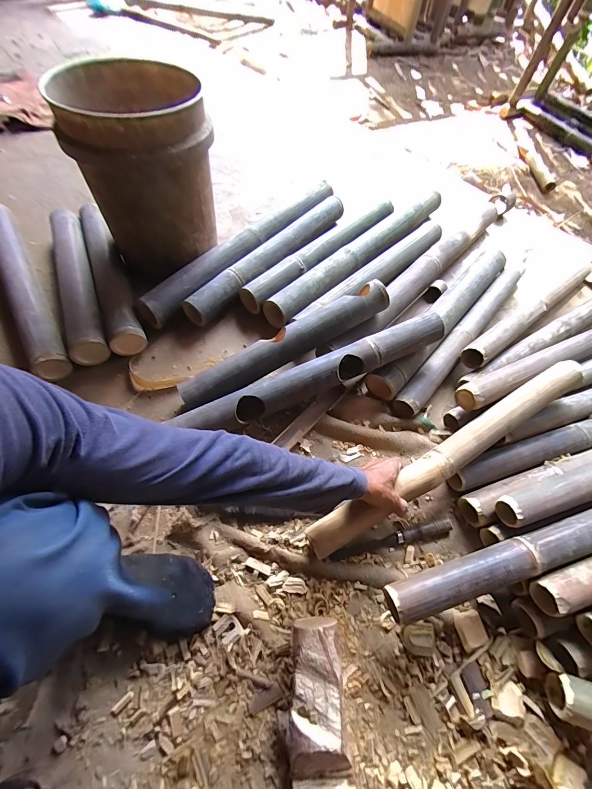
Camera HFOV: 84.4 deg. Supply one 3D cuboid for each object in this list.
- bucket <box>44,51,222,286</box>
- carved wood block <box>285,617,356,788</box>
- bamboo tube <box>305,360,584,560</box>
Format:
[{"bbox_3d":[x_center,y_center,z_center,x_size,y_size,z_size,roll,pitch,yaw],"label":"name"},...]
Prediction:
[{"bbox_3d":[-0.338,-0.478,0.769,0.258,0.385,0.331,-34,68,-22],"label":"bucket"},{"bbox_3d":[0.032,0.493,0.431,0.085,0.065,0.323,1,60,-5],"label":"carved wood block"},{"bbox_3d":[0.302,0.108,0.626,0.640,0.064,0.061,-29,65,-11],"label":"bamboo tube"}]

